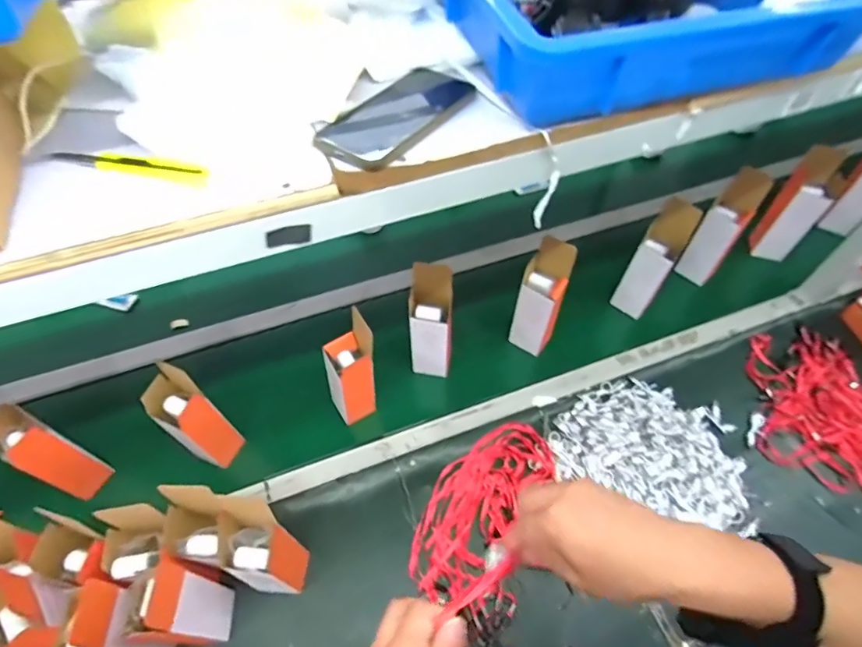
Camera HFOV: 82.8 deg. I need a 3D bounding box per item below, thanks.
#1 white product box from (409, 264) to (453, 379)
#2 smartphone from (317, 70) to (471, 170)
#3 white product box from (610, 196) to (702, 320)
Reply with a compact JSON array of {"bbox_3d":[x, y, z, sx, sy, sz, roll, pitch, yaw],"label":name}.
[{"bbox_3d":[0.000,-0.001,0.836,0.067,0.235,0.071,0,55,0],"label":"white product box"},{"bbox_3d":[-0.031,-0.192,0.452,0.078,0.010,0.151,33,61,21],"label":"smartphone"},{"bbox_3d":[0.420,-0.112,0.923,0.078,0.266,0.054,35,62,22],"label":"white product box"}]

